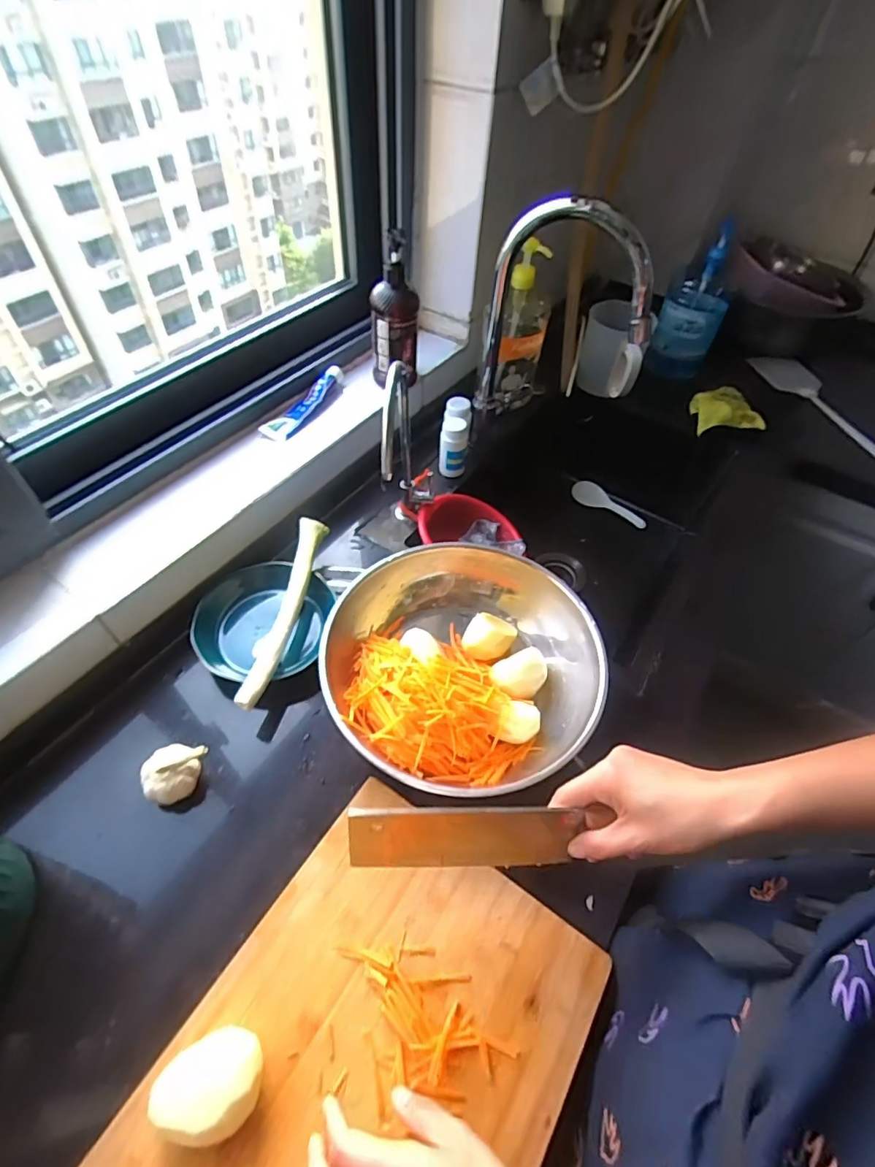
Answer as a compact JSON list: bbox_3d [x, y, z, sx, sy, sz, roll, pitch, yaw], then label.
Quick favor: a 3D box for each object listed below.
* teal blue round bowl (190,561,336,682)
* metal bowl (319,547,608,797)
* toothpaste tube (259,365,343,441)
[{"bbox_3d":[-0.215,0.049,0.650,0.150,0.039,0.160,2,52,-3],"label":"teal blue round bowl"},{"bbox_3d":[0.030,0.092,0.609,0.303,0.088,0.295,2,52,-3],"label":"metal bowl"},{"bbox_3d":[-0.192,-0.272,0.789,0.035,0.024,0.175,23,54,13],"label":"toothpaste tube"}]

